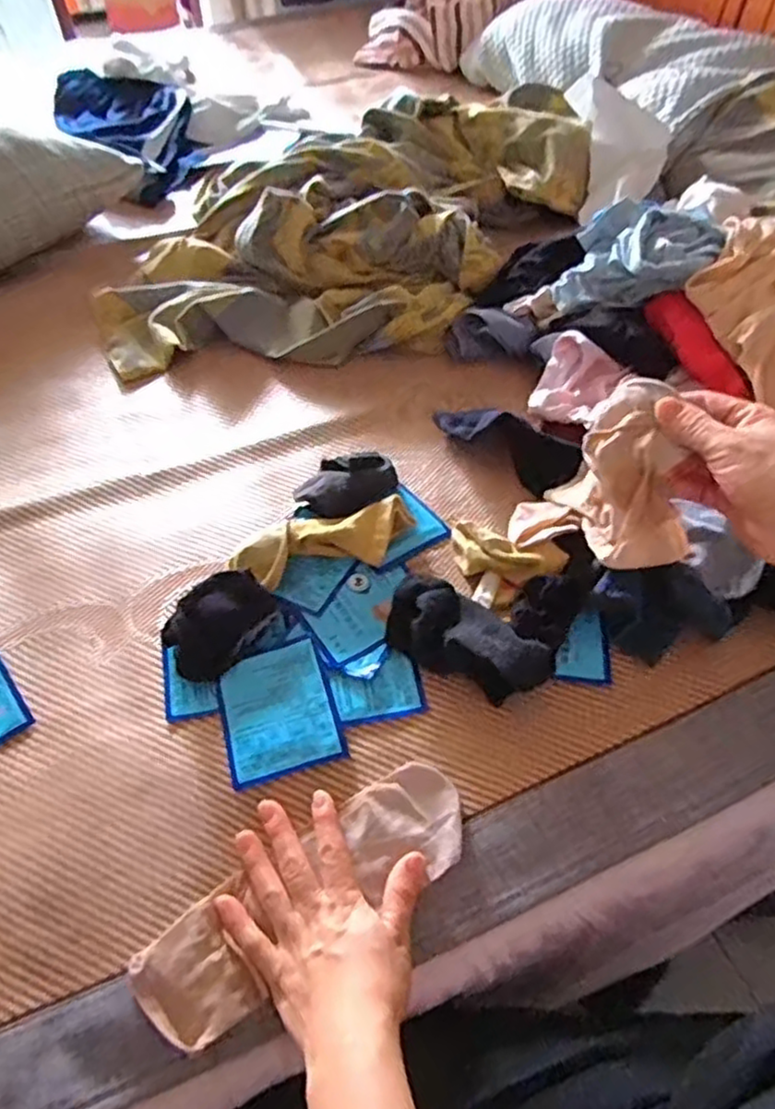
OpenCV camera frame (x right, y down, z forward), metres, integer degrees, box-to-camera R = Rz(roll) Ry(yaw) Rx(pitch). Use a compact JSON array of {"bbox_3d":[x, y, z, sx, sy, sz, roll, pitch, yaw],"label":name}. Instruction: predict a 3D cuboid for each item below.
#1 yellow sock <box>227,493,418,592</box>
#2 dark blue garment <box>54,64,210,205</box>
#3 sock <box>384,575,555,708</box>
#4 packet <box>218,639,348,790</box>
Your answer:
[{"bbox_3d":[-0.056,-0.010,0.628,0.163,0.026,0.058,-12,52,-7],"label":"yellow sock"},{"bbox_3d":[-0.462,-0.770,1.232,0.211,0.050,0.525,-26,55,-18],"label":"dark blue garment"},{"bbox_3d":[0.061,0.066,0.559,0.139,0.052,0.071,35,61,24],"label":"sock"},{"bbox_3d":[-0.087,0.123,0.552,0.087,0.006,0.107,-15,52,-10],"label":"packet"}]

